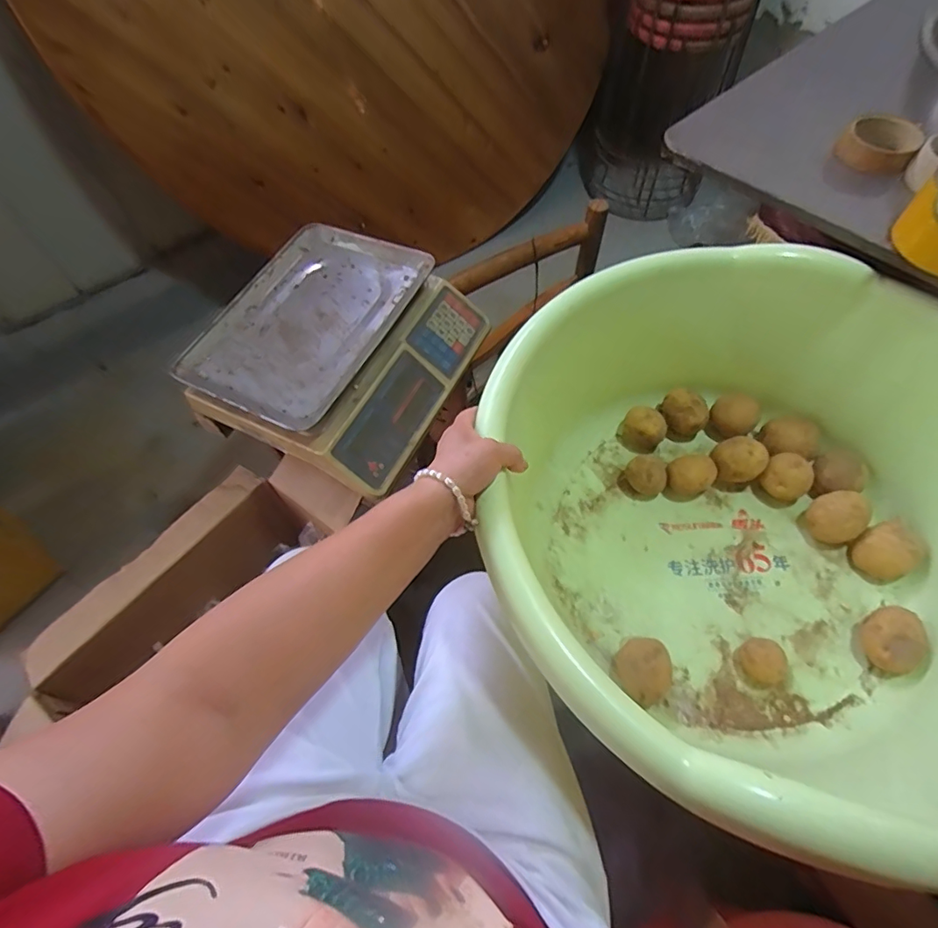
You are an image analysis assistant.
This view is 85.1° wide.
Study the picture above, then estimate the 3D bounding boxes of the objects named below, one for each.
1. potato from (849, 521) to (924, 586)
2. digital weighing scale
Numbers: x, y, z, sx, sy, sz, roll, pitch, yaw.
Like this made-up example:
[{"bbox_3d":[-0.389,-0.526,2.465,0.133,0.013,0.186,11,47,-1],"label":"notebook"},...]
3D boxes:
[{"bbox_3d":[0.487,0.103,0.597,0.055,0.049,0.058,-1,60,2],"label":"potato"},{"bbox_3d":[-0.186,-0.166,0.724,0.325,0.102,0.327,22,63,15],"label":"digital weighing scale"}]

